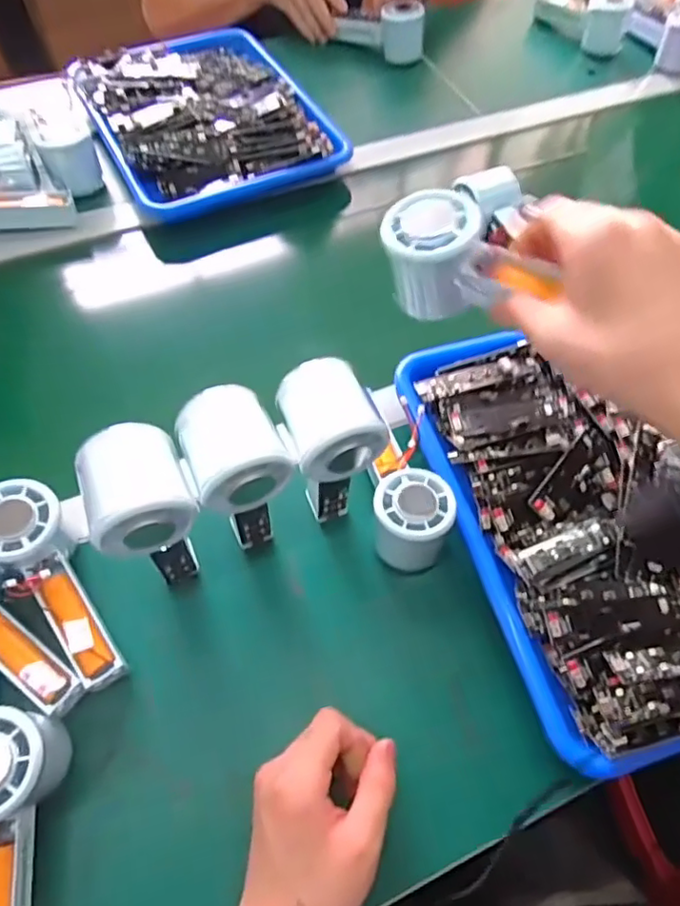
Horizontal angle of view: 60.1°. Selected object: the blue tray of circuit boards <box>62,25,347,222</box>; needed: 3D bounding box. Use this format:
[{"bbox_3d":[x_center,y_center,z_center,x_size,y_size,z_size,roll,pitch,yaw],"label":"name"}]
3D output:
[{"bbox_3d":[-0.168,-0.418,0.715,0.254,0.049,0.323,-23,61,-14],"label":"blue tray of circuit boards"}]

